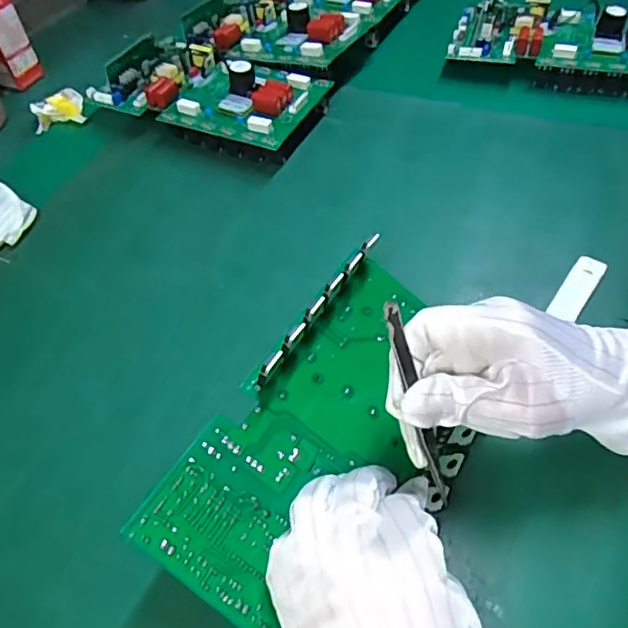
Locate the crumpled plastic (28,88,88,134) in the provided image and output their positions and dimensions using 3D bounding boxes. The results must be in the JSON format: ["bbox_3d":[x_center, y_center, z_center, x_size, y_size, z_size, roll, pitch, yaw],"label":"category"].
[{"bbox_3d":[-0.270,-0.216,0.600,0.052,0.024,0.037,-13,52,-7],"label":"crumpled plastic"}]

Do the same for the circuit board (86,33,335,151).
[{"bbox_3d":[-0.105,-0.225,0.580,0.218,0.053,0.124,20,55,18],"label":"circuit board"}]

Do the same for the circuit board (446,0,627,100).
[{"bbox_3d":[0.269,-0.299,0.621,0.227,0.053,0.110,12,53,12],"label":"circuit board"}]

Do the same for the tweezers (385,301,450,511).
[{"bbox_3d":[0.053,0.047,0.286,0.010,0.114,0.006,-23,18,-15],"label":"tweezers"}]

